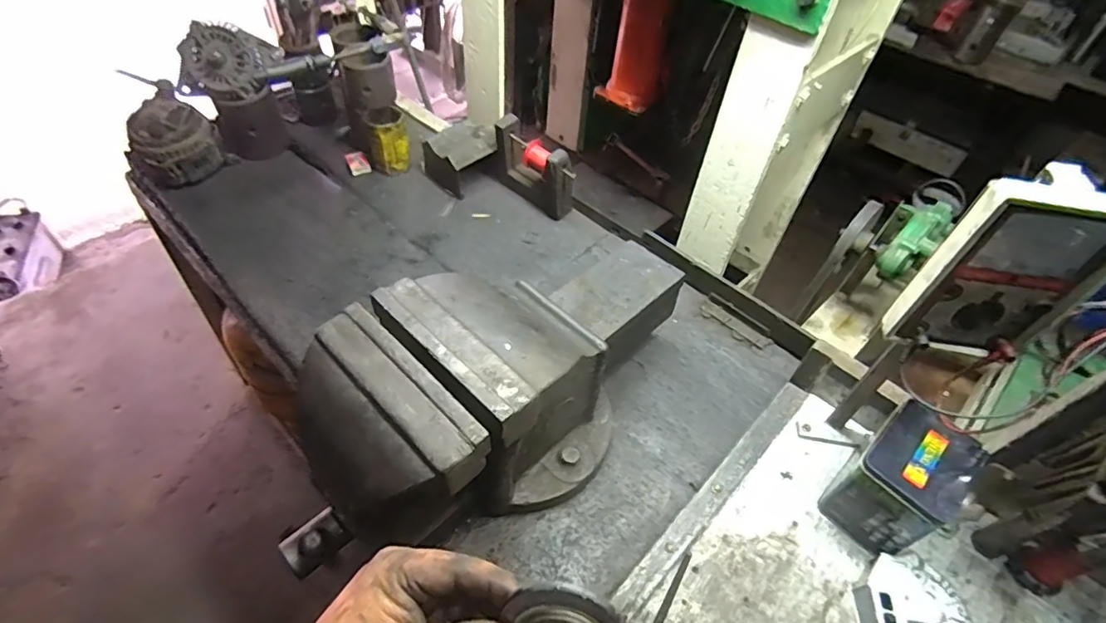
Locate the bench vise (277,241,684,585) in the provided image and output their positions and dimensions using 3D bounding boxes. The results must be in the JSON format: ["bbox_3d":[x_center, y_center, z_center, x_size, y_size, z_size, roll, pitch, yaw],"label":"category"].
[{"bbox_3d":[-0.034,0.078,0.623,0.565,0.256,0.205,-28,57,-26],"label":"bench vise"}]

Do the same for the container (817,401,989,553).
[{"bbox_3d":[0.401,0.195,0.623,0.127,0.121,0.094,-35,60,-29],"label":"container"}]

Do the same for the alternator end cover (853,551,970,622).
[{"bbox_3d":[0.389,0.326,0.575,0.113,0.039,0.114,22,51,14],"label":"alternator end cover"}]

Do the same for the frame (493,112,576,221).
[{"bbox_3d":[-0.039,-0.269,1.008,0.186,0.135,0.048,39,57,25],"label":"frame"}]

